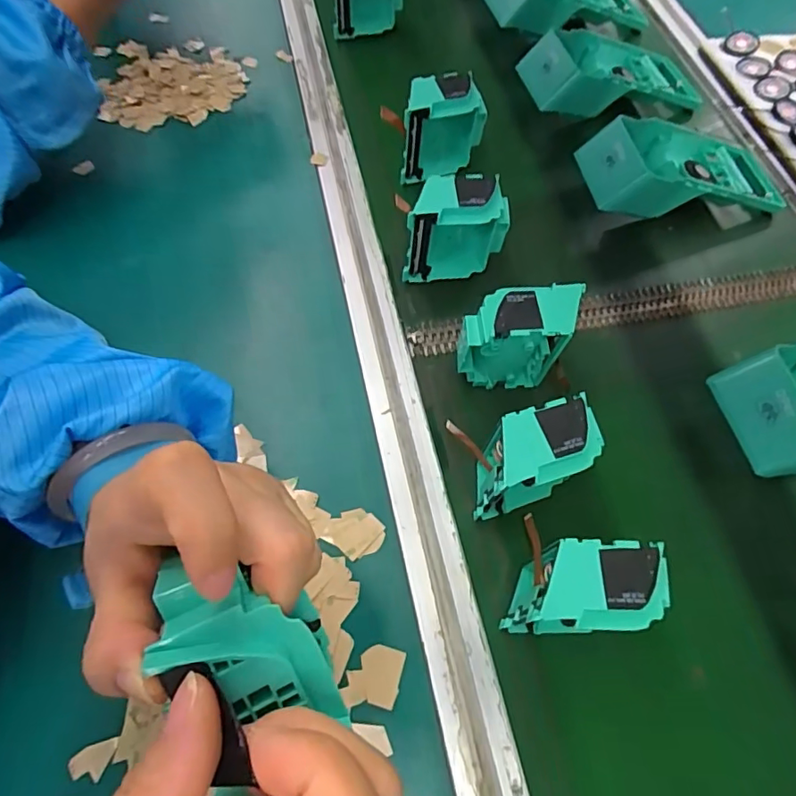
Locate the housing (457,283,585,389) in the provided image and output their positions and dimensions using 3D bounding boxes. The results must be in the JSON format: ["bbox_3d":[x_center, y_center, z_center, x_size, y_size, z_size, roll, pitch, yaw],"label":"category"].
[{"bbox_3d":[0.078,-0.041,0.362,0.081,0.074,0.042,0,63,-3],"label":"housing"}]

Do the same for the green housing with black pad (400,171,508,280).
[{"bbox_3d":[0.042,-0.132,0.406,0.080,0.075,0.043,-11,64,-9],"label":"green housing with black pad"}]

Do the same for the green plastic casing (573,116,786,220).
[{"bbox_3d":[0.262,-0.210,0.475,0.190,0.053,0.093,-5,63,-6],"label":"green plastic casing"}]

